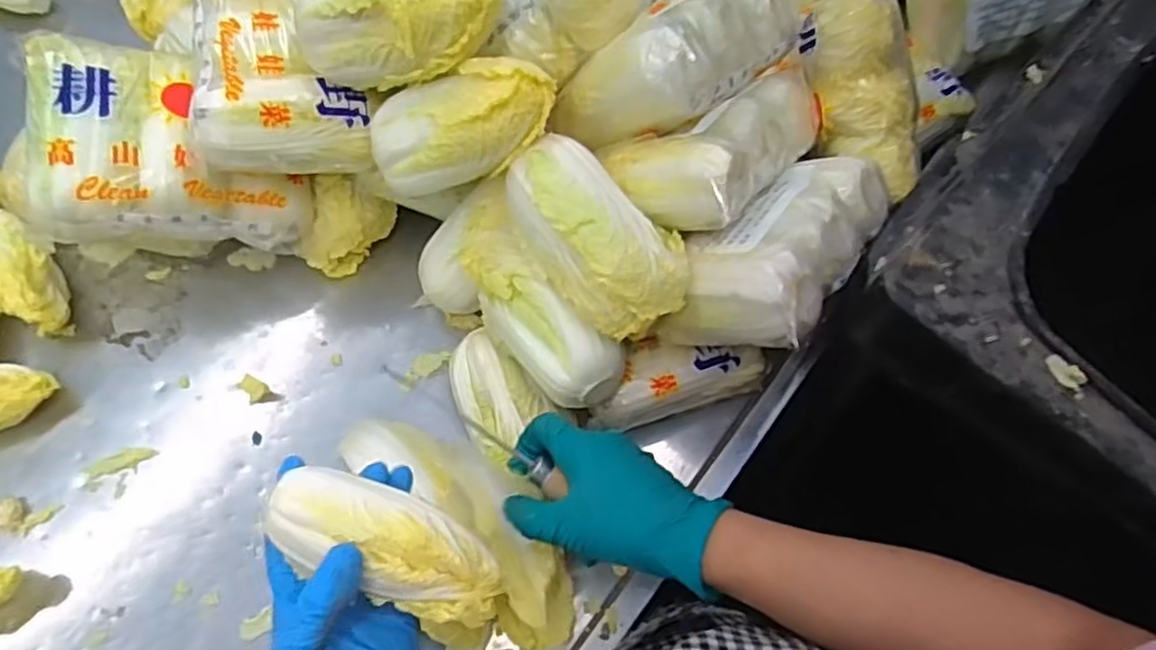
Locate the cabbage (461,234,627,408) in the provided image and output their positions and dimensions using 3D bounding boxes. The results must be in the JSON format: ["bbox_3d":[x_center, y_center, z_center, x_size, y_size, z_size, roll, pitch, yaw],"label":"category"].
[{"bbox_3d":[-0.031,-0.004,0.492,0.050,0.052,0.145,-39,74,-17],"label":"cabbage"}]

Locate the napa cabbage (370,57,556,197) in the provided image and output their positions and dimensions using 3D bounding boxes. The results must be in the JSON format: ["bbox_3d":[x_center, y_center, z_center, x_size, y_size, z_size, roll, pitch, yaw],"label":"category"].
[{"bbox_3d":[-0.078,-0.136,0.490,0.136,0.074,0.060,-16,45,19],"label":"napa cabbage"}]

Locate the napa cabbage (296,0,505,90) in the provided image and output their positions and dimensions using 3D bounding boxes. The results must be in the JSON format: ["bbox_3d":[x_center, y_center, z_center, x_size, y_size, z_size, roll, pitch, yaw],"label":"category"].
[{"bbox_3d":[-0.120,-0.203,0.465,0.140,0.069,0.070,-7,66,13],"label":"napa cabbage"}]

